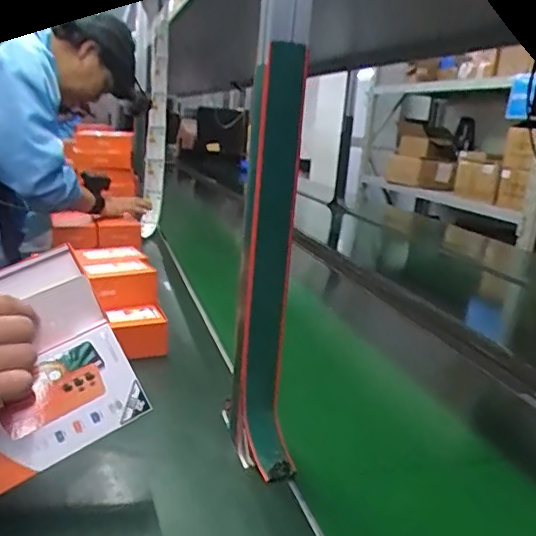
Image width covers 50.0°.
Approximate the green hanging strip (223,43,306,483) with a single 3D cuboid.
[{"bbox_3d":[0.007,0.000,0.598,0.058,0.424,0.086,1,14,-14],"label":"green hanging strip"}]

